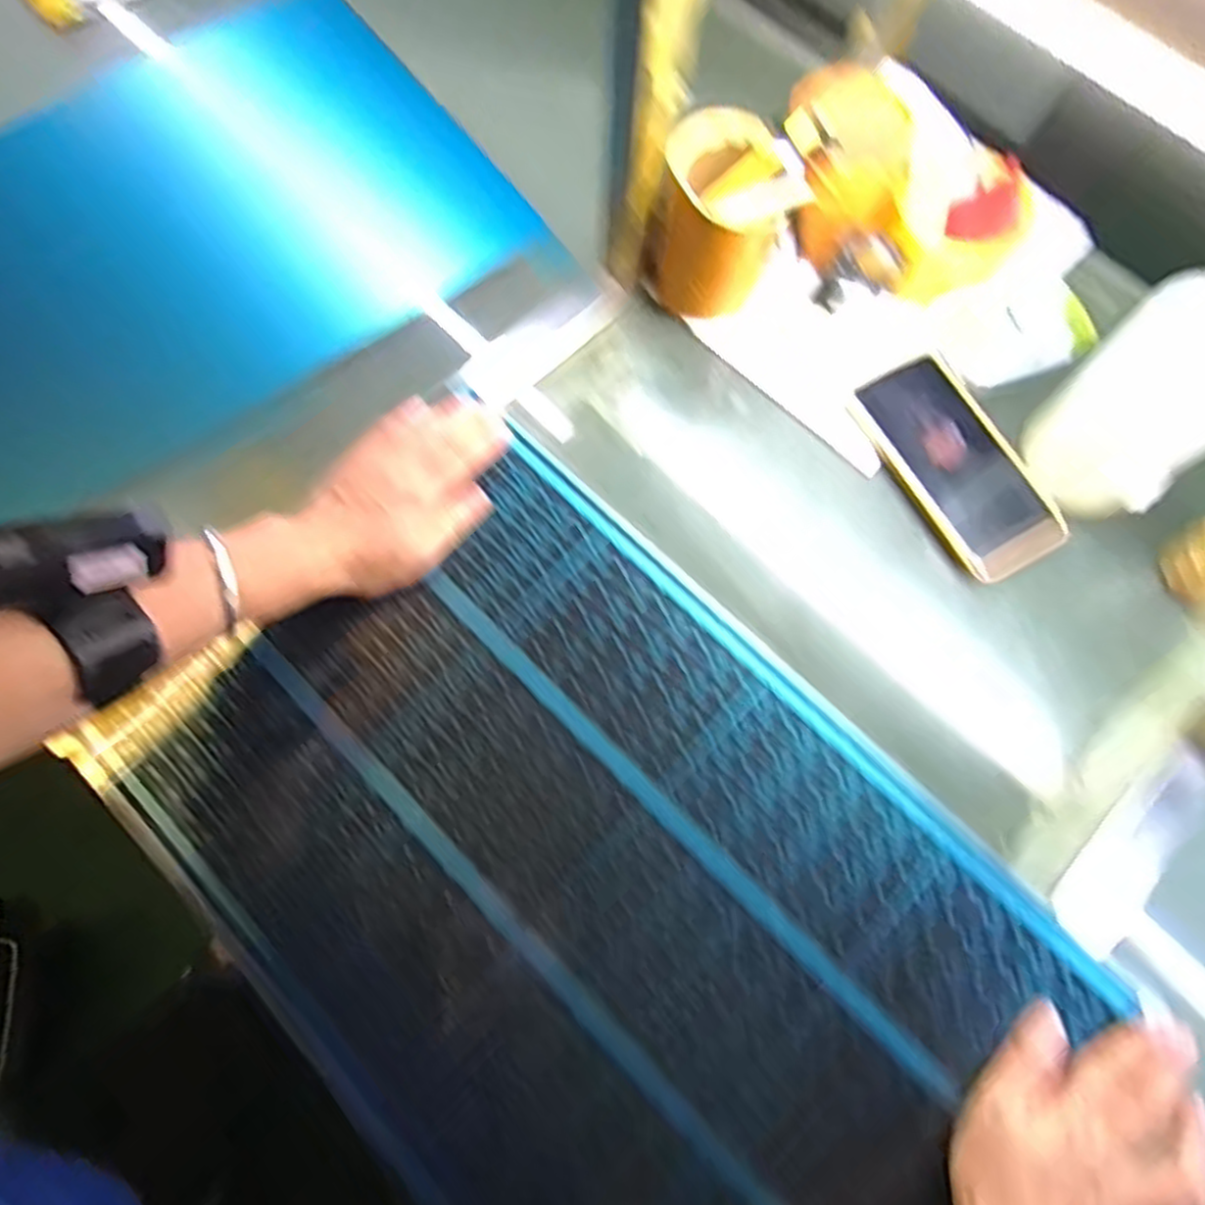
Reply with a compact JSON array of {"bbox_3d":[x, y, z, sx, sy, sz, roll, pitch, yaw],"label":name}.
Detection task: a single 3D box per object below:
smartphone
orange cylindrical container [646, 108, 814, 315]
[{"bbox_3d":[0.245,-0.095,0.501,0.075,0.016,0.160,-29,77,-3],"label":"smartphone"},{"bbox_3d":[0.082,-0.259,0.494,0.085,0.124,0.085,1,73,-3],"label":"orange cylindrical container"}]

